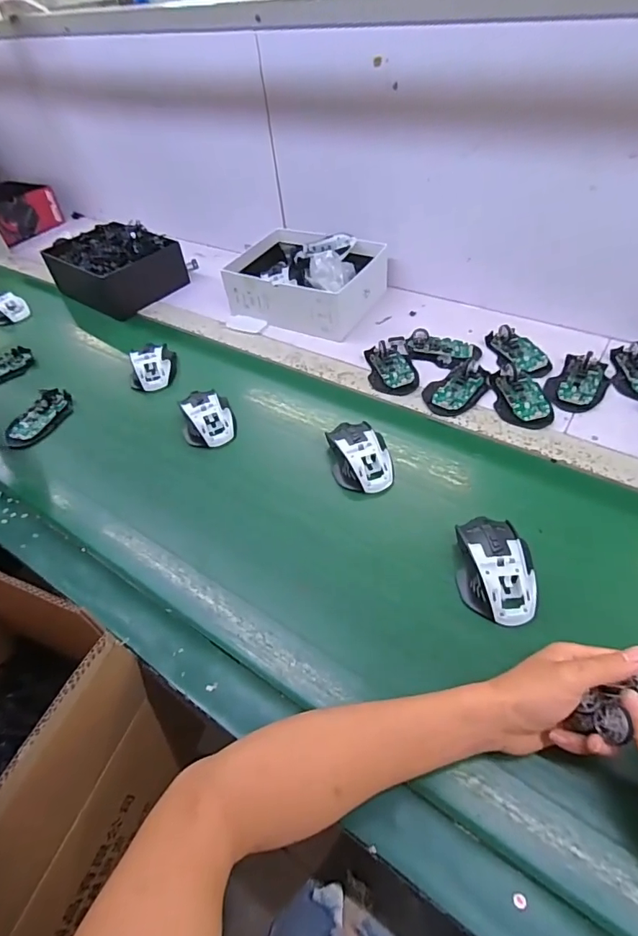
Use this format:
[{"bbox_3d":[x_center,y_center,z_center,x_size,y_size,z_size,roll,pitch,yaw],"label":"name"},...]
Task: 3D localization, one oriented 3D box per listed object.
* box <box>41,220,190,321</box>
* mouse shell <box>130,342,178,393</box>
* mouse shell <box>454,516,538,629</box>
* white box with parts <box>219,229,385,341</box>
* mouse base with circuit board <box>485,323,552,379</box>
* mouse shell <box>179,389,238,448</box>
[{"bbox_3d":[-0.421,-0.414,0.962,0.235,0.085,0.179,27,57,27],"label":"box"},{"bbox_3d":[-0.270,-0.165,0.765,0.064,0.037,0.082,-7,49,0],"label":"mouse shell"},{"bbox_3d":[0.179,0.101,0.480,0.067,0.039,0.110,-3,49,4],"label":"mouse shell"},{"bbox_3d":[-0.027,-0.348,0.861,0.258,0.089,0.202,20,55,22],"label":"white box with parts"},{"bbox_3d":[0.304,-0.180,0.717,0.066,0.021,0.106,-18,50,-9],"label":"mouse base with circuit board"},{"bbox_3d":[-0.159,-0.073,0.673,0.071,0.035,0.092,-19,50,-10],"label":"mouse shell"}]

